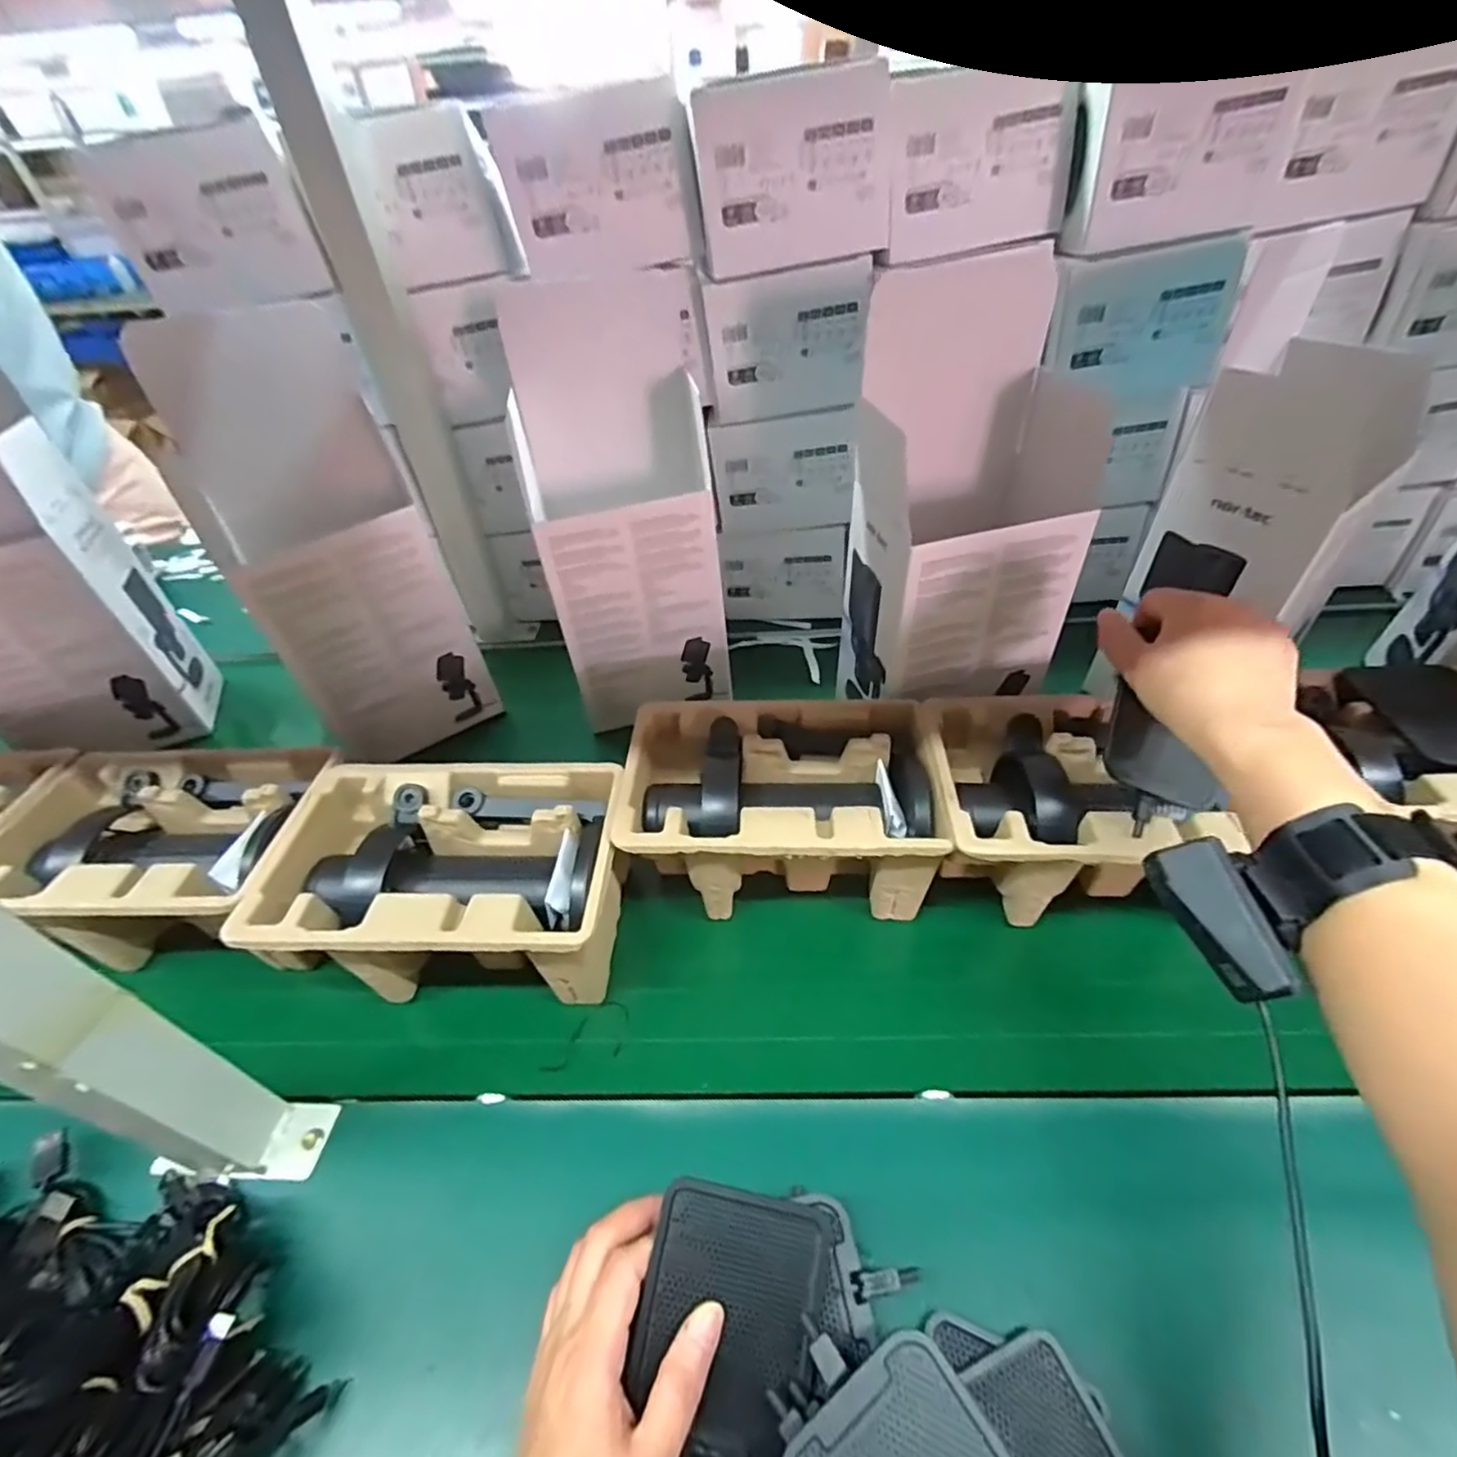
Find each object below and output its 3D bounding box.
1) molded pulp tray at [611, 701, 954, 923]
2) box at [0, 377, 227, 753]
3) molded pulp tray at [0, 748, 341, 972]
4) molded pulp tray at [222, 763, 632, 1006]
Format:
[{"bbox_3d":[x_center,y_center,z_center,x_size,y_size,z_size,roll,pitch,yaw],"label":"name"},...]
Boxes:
[{"bbox_3d":[0.038,0.059,0.492,0.220,0.098,0.147,-1,45,3],"label":"molded pulp tray"},{"bbox_3d":[-0.663,-0.145,0.588,0.178,0.332,0.157,-19,46,-15],"label":"box"},{"bbox_3d":[-0.408,0.100,0.489,0.212,0.110,0.148,-2,44,3],"label":"molded pulp tray"},{"bbox_3d":[-0.187,0.117,0.463,0.221,0.124,0.147,-2,44,2],"label":"molded pulp tray"}]

